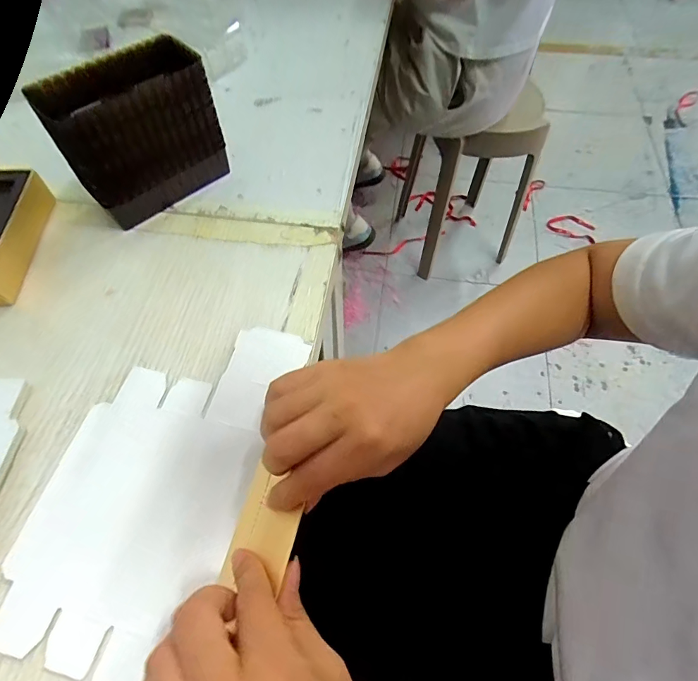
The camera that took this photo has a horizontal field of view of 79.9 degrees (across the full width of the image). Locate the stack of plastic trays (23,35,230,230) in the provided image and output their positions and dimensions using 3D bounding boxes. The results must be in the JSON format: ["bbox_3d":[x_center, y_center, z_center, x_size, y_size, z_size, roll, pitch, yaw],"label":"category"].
[{"bbox_3d":[-0.165,-0.165,0.330,0.114,0.101,0.063,-36,67,-19],"label":"stack of plastic trays"}]

